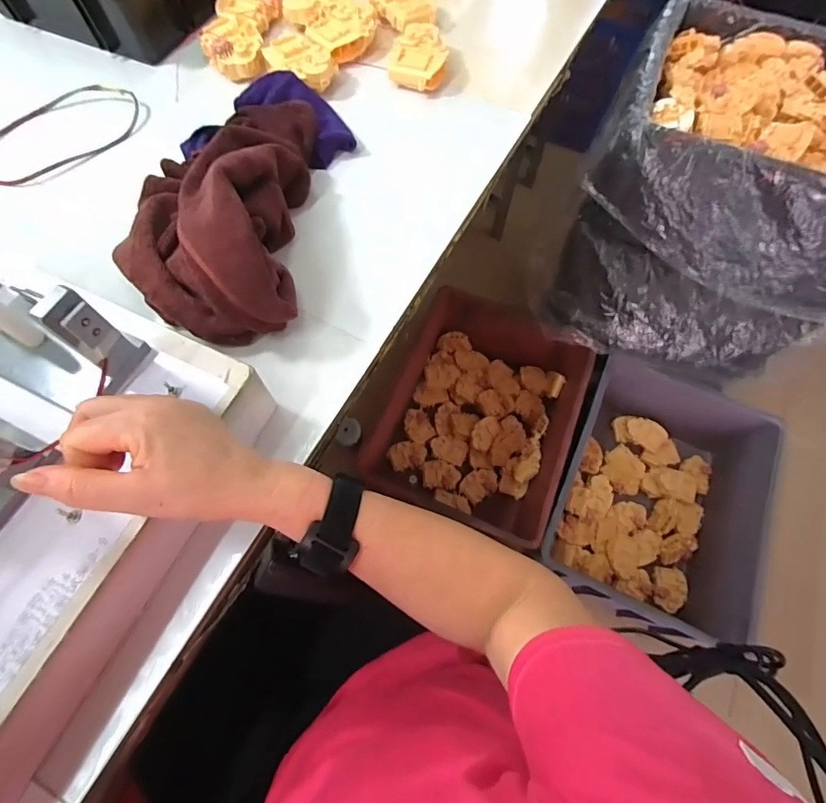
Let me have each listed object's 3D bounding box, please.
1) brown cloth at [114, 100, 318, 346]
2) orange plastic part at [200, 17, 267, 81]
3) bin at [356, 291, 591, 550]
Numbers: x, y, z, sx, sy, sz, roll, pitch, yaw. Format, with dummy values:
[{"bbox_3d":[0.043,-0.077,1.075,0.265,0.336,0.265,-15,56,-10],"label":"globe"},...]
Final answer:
[{"bbox_3d":[-0.197,-0.207,0.431,0.172,0.094,0.292,0,66,-2],"label":"brown cloth"},{"bbox_3d":[-0.231,-0.455,0.572,0.072,0.029,0.083,-15,68,-8],"label":"orange plastic part"},{"bbox_3d":[0.160,0.031,1.067,0.395,0.206,0.529,21,67,7],"label":"bin"}]

